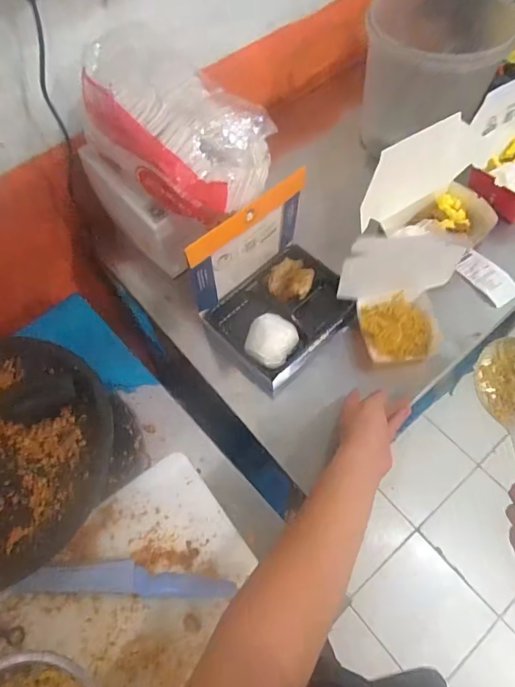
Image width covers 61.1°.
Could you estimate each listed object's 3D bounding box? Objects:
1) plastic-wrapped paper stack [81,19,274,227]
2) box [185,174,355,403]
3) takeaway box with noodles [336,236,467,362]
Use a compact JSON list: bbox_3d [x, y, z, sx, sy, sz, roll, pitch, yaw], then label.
[{"bbox_3d":[-0.111,-0.306,0.632,0.278,0.116,0.185,45,78,-3],"label":"plastic-wrapped paper stack"},{"bbox_3d":[0.036,-0.085,0.659,0.211,0.203,0.181,-39,68,-16],"label":"box"},{"bbox_3d":[0.213,-0.057,0.635,0.165,0.164,0.108,-6,63,0],"label":"takeaway box with noodles"}]

